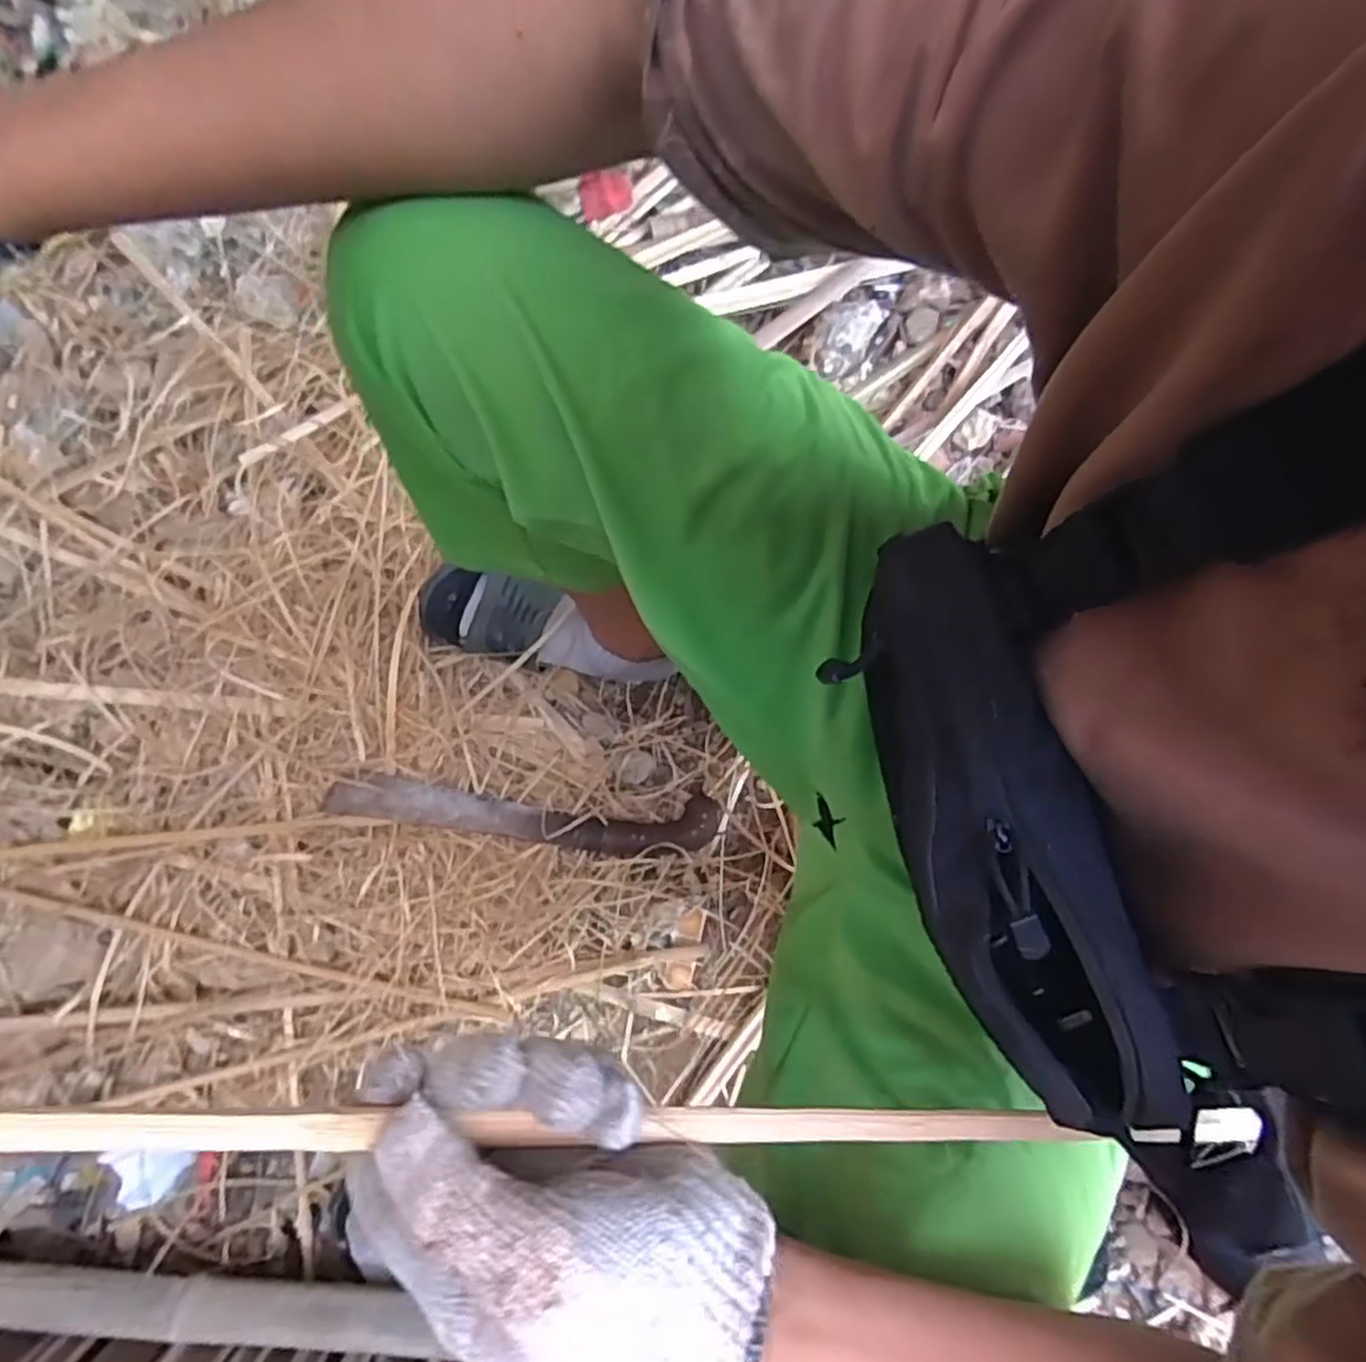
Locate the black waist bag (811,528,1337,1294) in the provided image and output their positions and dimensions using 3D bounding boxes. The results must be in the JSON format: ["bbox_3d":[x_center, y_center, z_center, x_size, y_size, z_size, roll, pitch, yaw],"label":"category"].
[{"bbox_3d":[0.124,0.067,0.274,0.067,0.050,0.233,-18,73,-5],"label":"black waist bag"}]

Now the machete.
[{"bbox_3d":[-0.164,0.140,0.753,0.394,0.028,0.062,4,79,-1],"label":"machete"}]

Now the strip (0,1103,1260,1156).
[{"bbox_3d":[-0.076,0.163,0.265,0.714,0.008,0.014,8,79,-14],"label":"strip"}]

